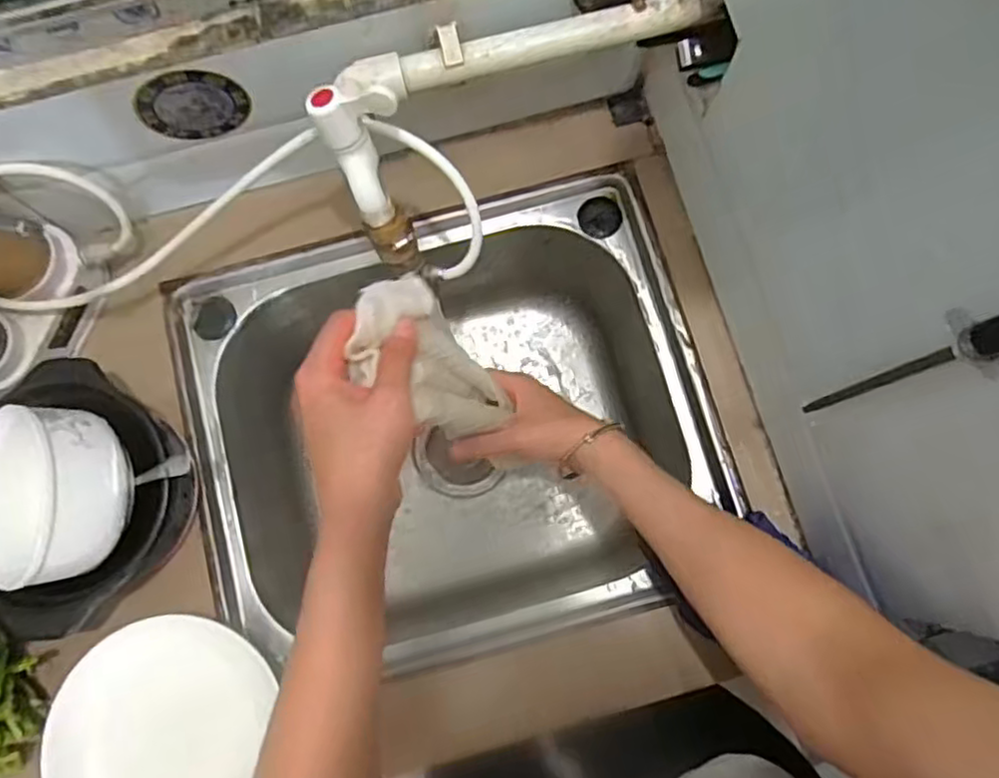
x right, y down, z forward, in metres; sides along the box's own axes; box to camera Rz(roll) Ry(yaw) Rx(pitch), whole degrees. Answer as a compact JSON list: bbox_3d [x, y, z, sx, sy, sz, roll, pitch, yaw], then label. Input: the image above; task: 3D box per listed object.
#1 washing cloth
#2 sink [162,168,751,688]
[{"bbox_3d":[-0.036,-0.009,0.460,0.046,0.158,0.068,32,80,37],"label":"washing cloth"},{"bbox_3d":[-0.042,0.043,0.677,0.435,0.193,0.380,-16,80,-2],"label":"sink"}]

